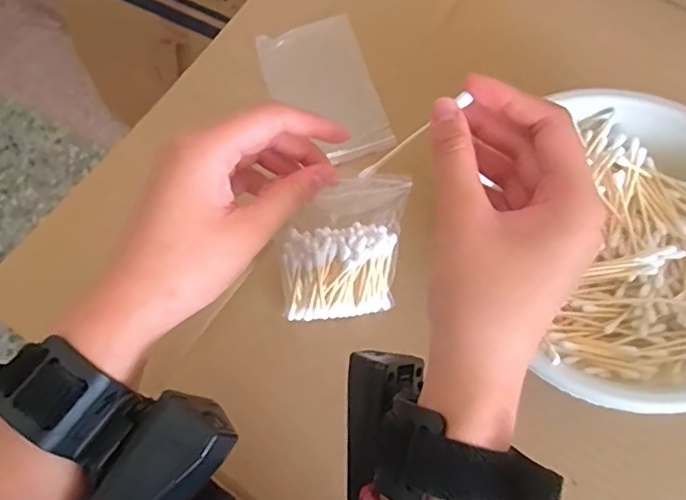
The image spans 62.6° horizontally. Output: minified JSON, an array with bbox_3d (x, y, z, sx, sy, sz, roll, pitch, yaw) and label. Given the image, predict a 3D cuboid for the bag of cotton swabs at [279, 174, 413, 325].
[{"bbox_3d":[-0.002,0.004,0.326,0.072,0.104,0.039,-7,66,-2],"label":"bag of cotton swabs"}]

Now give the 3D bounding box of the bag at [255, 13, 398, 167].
[{"bbox_3d":[-0.013,-0.126,0.461,0.078,0.006,0.114,-24,102,-2],"label":"bag"}]

